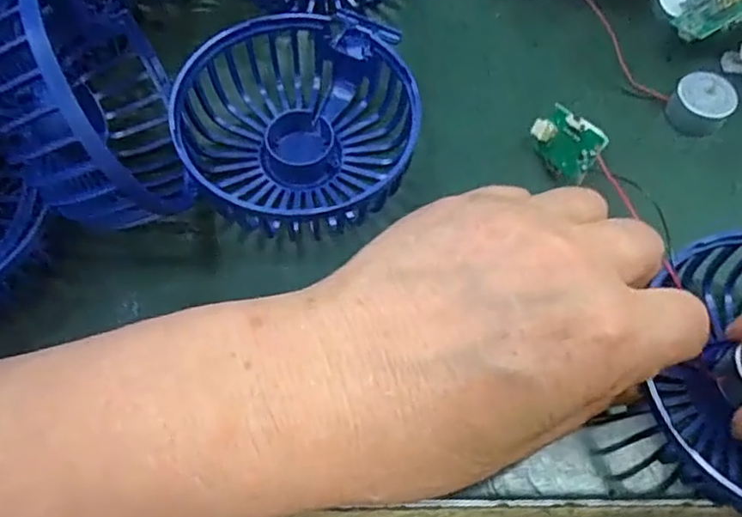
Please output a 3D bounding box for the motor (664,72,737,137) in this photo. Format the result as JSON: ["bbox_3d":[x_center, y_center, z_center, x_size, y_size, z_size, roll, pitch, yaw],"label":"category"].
[{"bbox_3d":[0.138,-0.064,0.266,0.023,0.016,0.020,37,68,16],"label":"motor"}]

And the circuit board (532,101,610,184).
[{"bbox_3d":[0.076,-0.045,0.251,0.006,0.026,0.030,-6,46,-36],"label":"circuit board"}]

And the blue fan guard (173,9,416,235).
[{"bbox_3d":[-0.026,-0.056,0.249,0.093,0.035,0.080,-17,65,-10],"label":"blue fan guard"}]

